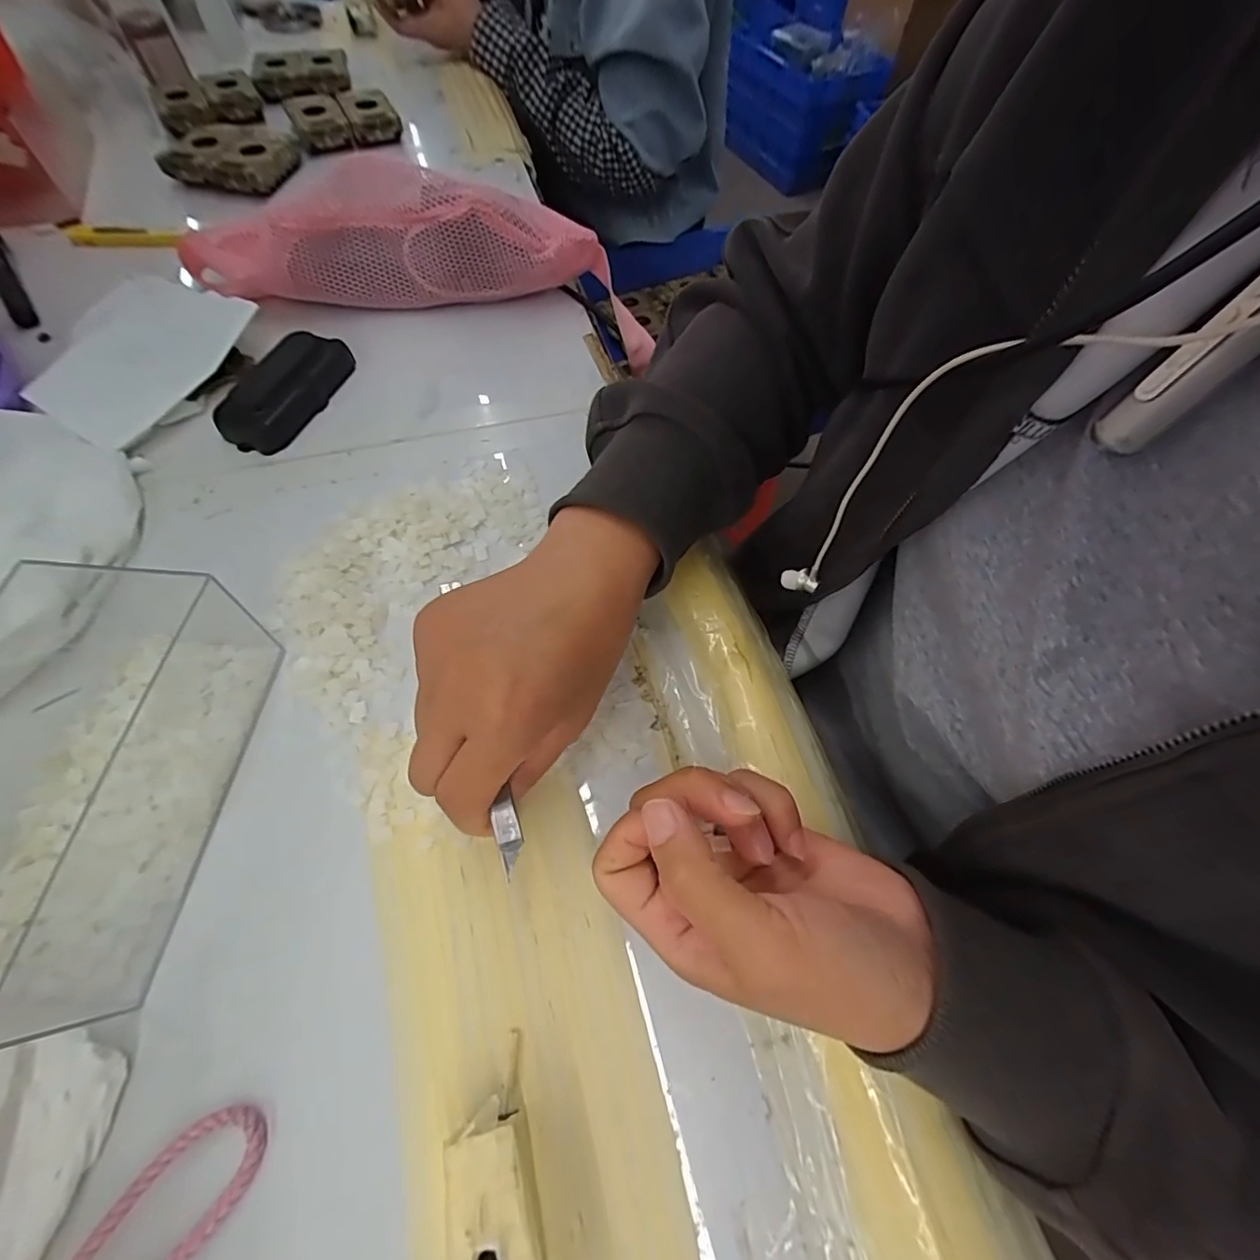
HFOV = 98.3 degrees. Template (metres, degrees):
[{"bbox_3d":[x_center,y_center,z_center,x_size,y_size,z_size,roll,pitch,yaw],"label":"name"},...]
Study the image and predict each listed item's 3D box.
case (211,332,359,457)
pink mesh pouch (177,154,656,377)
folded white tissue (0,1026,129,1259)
[{"bbox_3d":[-0.242,-0.173,0.387,0.044,0.029,0.104,21,63,8],"label":"case"},{"bbox_3d":[-0.166,-0.296,0.426,0.351,0.097,0.079,4,62,-1],"label":"pink mesh pouch"},{"bbox_3d":[-0.218,0.188,0.192,0.041,0.031,0.073,-1,62,-4],"label":"folded white tissue"}]

